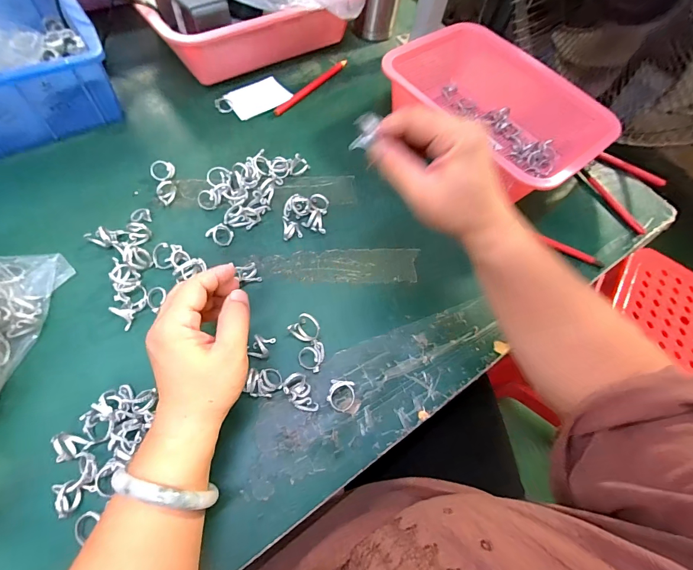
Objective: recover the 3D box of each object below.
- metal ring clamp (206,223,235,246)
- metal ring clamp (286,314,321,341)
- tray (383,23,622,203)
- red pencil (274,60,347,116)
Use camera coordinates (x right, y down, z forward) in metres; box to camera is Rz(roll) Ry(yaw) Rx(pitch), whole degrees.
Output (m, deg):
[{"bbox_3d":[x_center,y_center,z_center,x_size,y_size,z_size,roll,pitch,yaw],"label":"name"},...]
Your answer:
[{"bbox_3d":[-0.136,-0.054,0.375,0.027,0.017,0.019,-22,68,-17],"label":"metal ring clamp"},{"bbox_3d":[-0.041,0.041,0.332,0.028,0.022,0.023,-16,66,-14],"label":"metal ring clamp"},{"bbox_3d":[0.186,-0.221,0.456,0.260,0.077,0.187,43,66,14],"label":"tray"},{"bbox_3d":[-0.051,-0.287,0.505,0.013,0.010,0.153,36,65,11],"label":"red pencil"}]

